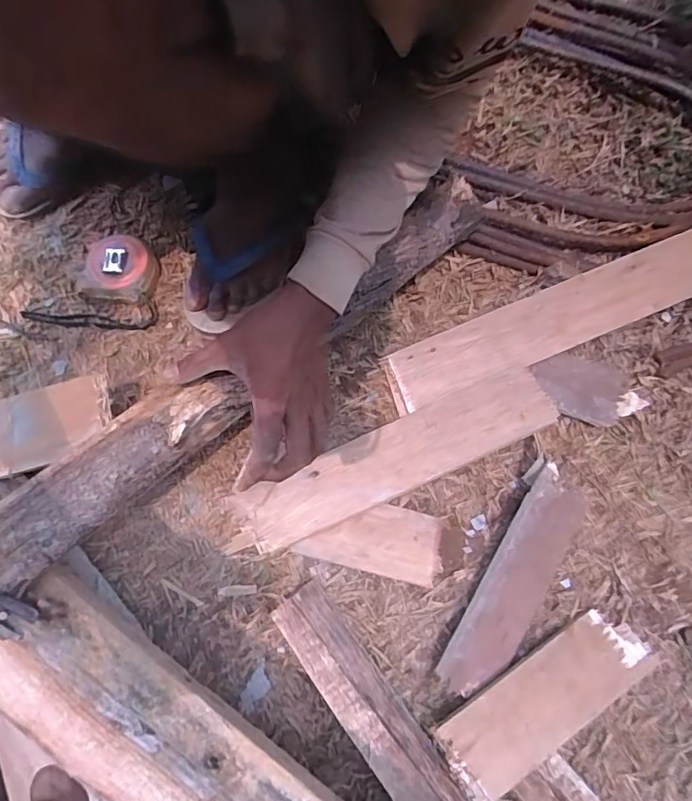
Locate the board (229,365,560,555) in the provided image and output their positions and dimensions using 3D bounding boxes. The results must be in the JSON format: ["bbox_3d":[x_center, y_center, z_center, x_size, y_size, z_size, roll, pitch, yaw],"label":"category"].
[{"bbox_3d":[0.051,0.061,0.543,0.341,0.025,0.072,-25,78,-3],"label":"board"}]

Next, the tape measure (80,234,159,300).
[{"bbox_3d":[-0.263,-0.152,0.595,0.077,0.038,0.075,0,76,-1],"label":"tape measure"}]

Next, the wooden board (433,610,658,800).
[{"bbox_3d":[0.197,0.287,0.496,0.222,0.016,0.075,-28,74,-17],"label":"wooden board"}]

